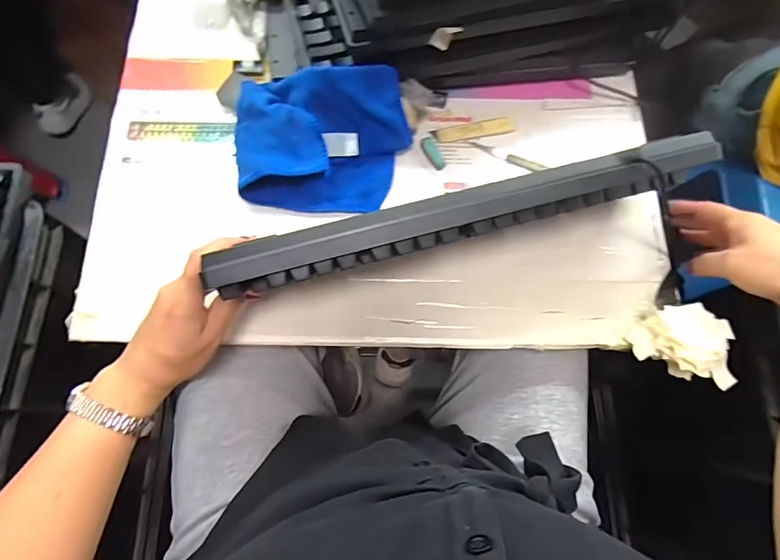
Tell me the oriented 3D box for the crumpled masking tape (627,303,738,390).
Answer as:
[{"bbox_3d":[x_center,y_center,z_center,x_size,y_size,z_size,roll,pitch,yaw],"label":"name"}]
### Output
[{"bbox_3d":[0.285,0.063,0.416,0.076,0.045,0.073,0,73,-1],"label":"crumpled masking tape"}]

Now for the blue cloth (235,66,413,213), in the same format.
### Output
[{"bbox_3d":[-0.079,-0.155,0.458,0.186,0.079,0.131,7,73,1],"label":"blue cloth"}]

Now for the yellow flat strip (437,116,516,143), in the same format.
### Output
[{"bbox_3d":[0.104,-0.181,0.508,0.095,0.006,0.020,-9,74,-4],"label":"yellow flat strip"}]

